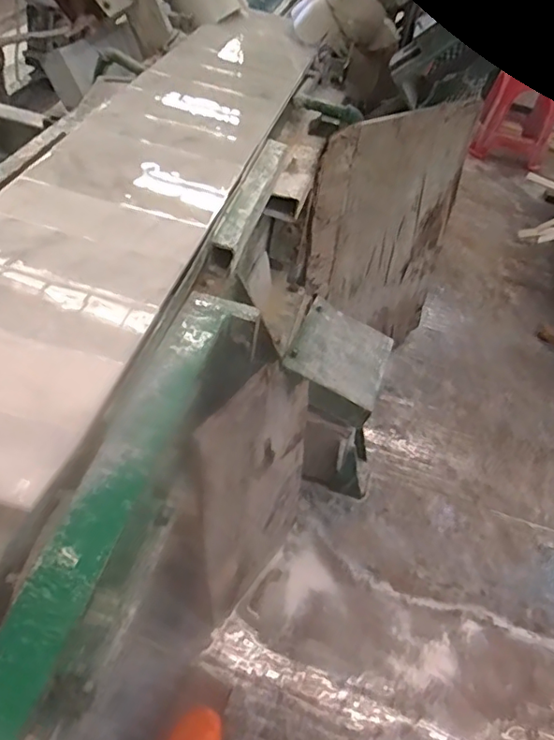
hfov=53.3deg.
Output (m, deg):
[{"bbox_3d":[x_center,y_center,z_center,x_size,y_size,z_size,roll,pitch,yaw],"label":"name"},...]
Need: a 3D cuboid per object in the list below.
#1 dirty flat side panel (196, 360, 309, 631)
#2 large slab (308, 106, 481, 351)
[{"bbox_3d":[-0.036,0.225,1.041,0.017,0.579,0.309,26,47,26],"label":"dirty flat side panel"},{"bbox_3d":[0.285,-0.332,1.489,0.526,0.699,0.025,-22,46,-28],"label":"large slab"}]

